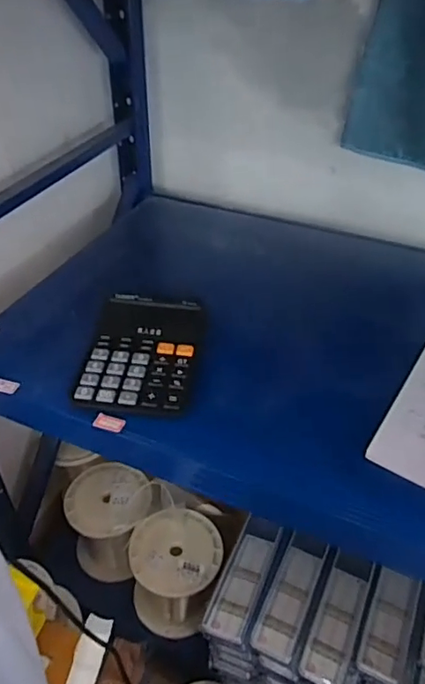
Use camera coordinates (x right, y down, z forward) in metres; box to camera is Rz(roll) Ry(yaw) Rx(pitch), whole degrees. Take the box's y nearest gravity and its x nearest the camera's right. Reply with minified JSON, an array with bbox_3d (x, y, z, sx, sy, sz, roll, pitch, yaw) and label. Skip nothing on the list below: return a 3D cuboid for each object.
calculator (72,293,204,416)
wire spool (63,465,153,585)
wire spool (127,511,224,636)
[{"bbox_3d":[-0.074,0.013,0.564,0.112,0.043,0.147,6,40,5],"label":"calculator"},{"bbox_3d":[-0.168,0.306,0.884,0.122,0.172,0.127,1,40,-1],"label":"wire spool"},{"bbox_3d":[-0.055,0.355,0.816,0.128,0.155,0.124,1,40,-1],"label":"wire spool"}]

